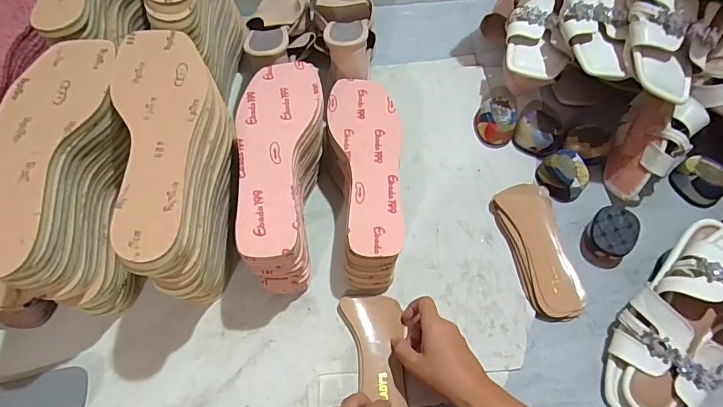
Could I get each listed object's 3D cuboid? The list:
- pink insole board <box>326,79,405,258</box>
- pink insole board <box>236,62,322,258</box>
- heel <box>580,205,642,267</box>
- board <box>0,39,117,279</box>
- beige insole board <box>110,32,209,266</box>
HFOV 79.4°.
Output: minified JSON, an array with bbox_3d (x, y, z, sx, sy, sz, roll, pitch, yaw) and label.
[{"bbox_3d":[0.012,-0.053,0.505,0.080,0.005,0.234,-10,63,-2],"label":"pink insole board"},{"bbox_3d":[-0.092,-0.059,0.452,0.080,0.011,0.231,1,63,3],"label":"pink insole board"},{"bbox_3d":[0.304,0.038,0.533,0.052,0.037,0.064,33,69,18],"label":"heel"},{"bbox_3d":[-0.282,-0.053,0.377,0.077,0.017,0.230,5,63,5],"label":"board"},{"bbox_3d":[-0.175,-0.066,0.382,0.080,0.008,0.236,-12,64,-9],"label":"beige insole board"}]

